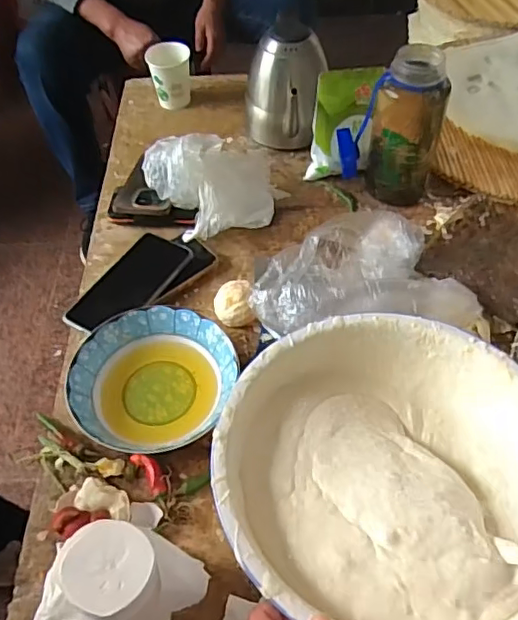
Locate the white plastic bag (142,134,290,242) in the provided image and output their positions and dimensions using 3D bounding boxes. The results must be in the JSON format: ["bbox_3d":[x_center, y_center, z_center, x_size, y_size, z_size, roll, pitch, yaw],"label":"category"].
[{"bbox_3d":[-0.055,-0.170,0.762,0.183,0.089,0.138,-8,52,-4],"label":"white plastic bag"}]

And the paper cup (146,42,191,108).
[{"bbox_3d":[-0.143,-0.383,0.948,0.064,0.093,0.066,-1,52,1],"label":"paper cup"}]

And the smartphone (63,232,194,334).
[{"bbox_3d":[-0.160,-0.032,0.698,0.082,0.014,0.162,22,56,19],"label":"smartphone"}]

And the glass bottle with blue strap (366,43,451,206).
[{"bbox_3d":[0.188,-0.229,0.726,0.088,0.173,0.084,12,53,11],"label":"glass bottle with blue strap"}]

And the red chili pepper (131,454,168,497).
[{"bbox_3d":[-0.106,0.157,0.555,0.018,0.018,0.052,-31,57,-21],"label":"red chili pepper"}]

